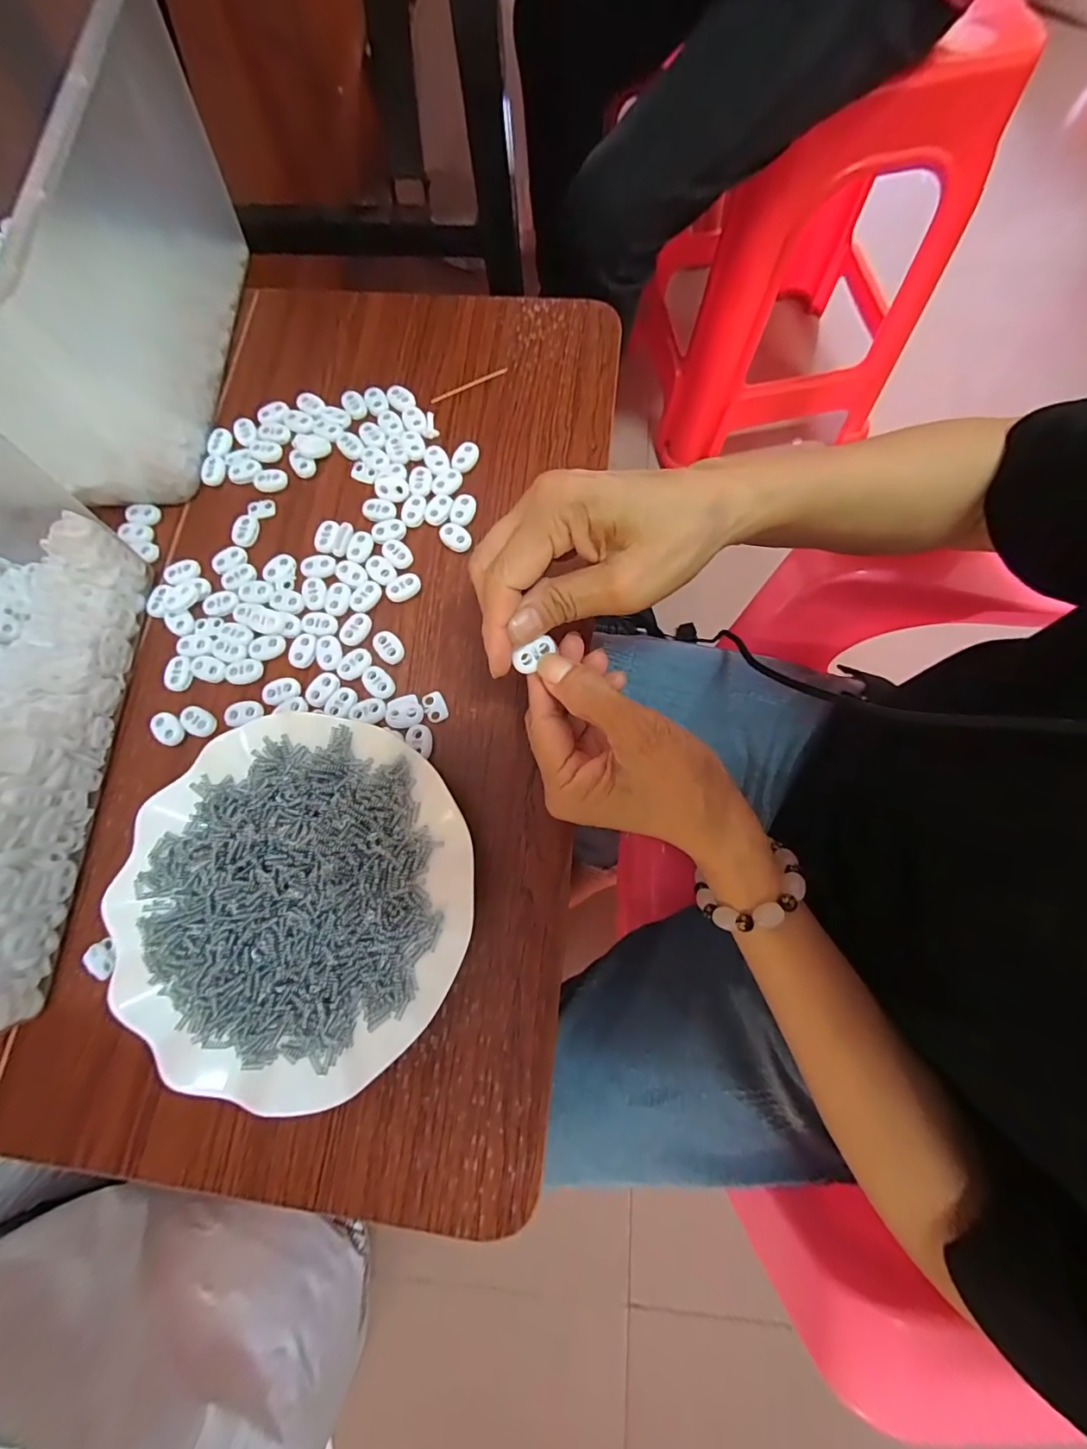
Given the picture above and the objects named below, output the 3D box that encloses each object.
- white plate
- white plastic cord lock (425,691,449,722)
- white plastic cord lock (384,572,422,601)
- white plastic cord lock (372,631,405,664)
[{"bbox_3d":[-0.131,0.089,0.266,0.183,0.025,0.178,0,76,0],"label":"white plate"},{"bbox_3d":[-0.065,-0.011,0.301,0.012,0.004,0.019,-19,76,-3],"label":"white plastic cord lock"},{"bbox_3d":[-0.090,-0.088,0.320,0.023,0.005,0.016,-32,77,-6],"label":"white plastic cord lock"},{"bbox_3d":[-0.097,-0.048,0.310,0.015,0.005,0.023,-38,78,-7],"label":"white plastic cord lock"}]

